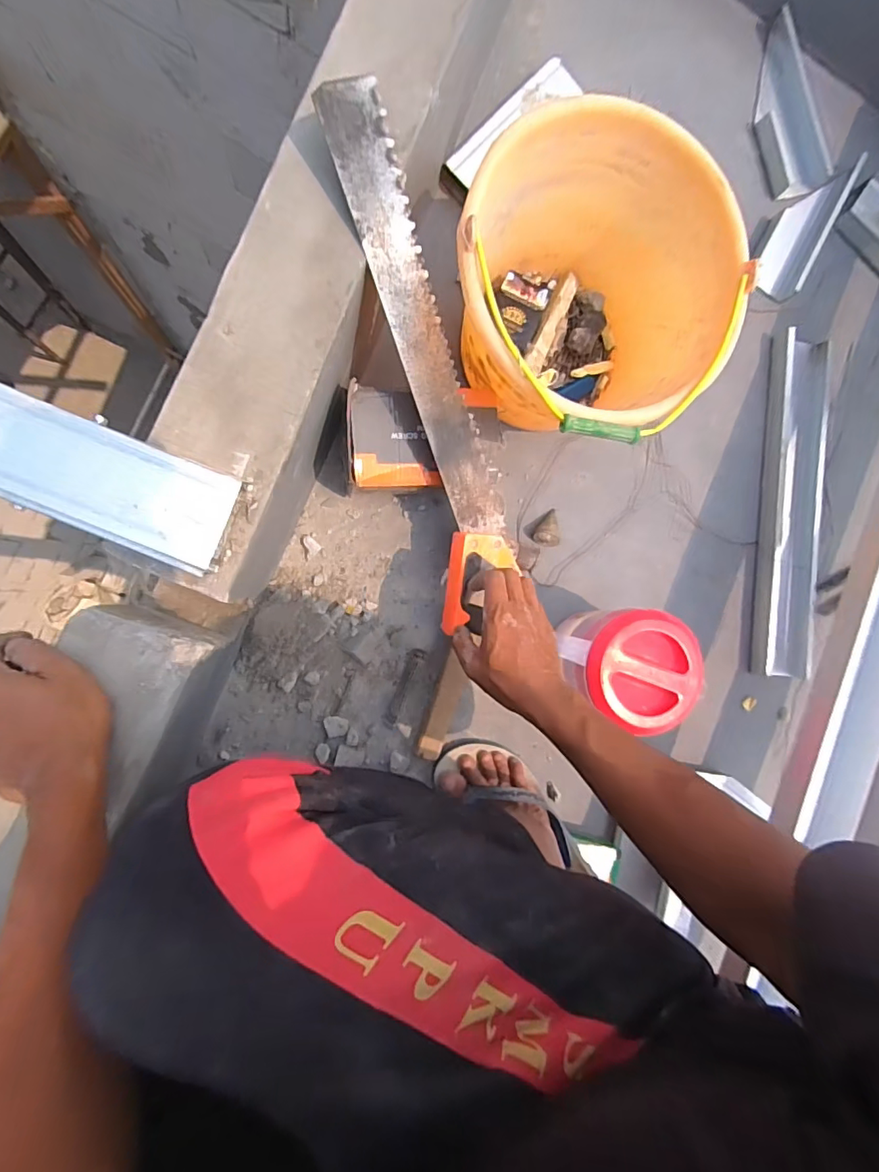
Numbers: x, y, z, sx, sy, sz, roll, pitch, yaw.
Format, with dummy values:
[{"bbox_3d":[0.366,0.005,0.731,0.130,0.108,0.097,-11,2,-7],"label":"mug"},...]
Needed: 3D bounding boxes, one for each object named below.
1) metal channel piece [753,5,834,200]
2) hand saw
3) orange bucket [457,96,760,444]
[{"bbox_3d":[0.509,-0.707,0.749,0.094,0.032,0.246,-12,91,-9],"label":"metal channel piece"},{"bbox_3d":[0.004,-0.191,0.523,0.114,0.016,0.494,-30,120,-31],"label":"hand saw"},{"bbox_3d":[0.142,-0.297,0.580,0.274,0.217,0.292,0,89,-9],"label":"orange bucket"}]

